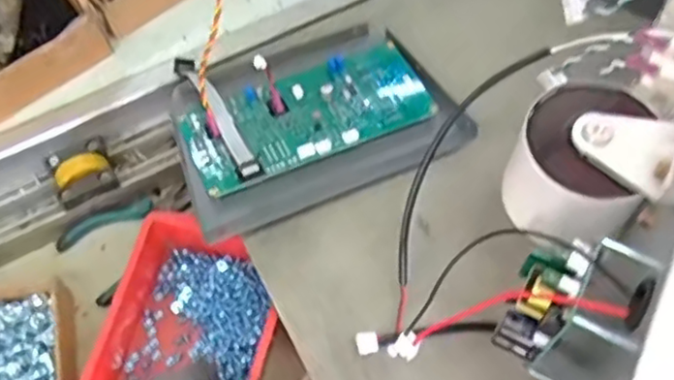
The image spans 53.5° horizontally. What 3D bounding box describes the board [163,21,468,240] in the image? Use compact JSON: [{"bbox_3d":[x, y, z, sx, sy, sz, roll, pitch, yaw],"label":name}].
[{"bbox_3d":[-0.022,-0.066,0.559,0.225,0.040,0.168,-21,65,-7],"label":"board"}]

